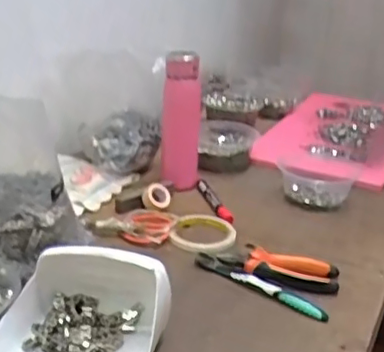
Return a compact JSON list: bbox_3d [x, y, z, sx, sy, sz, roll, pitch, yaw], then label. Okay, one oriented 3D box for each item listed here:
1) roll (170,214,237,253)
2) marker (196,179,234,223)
[{"bbox_3d":[0.020,0.082,0.845,0.096,0.013,0.096,5,23,-2],"label":"roll"},{"bbox_3d":[0.034,0.040,0.936,0.018,0.016,0.149,-2,24,-17],"label":"marker"}]

